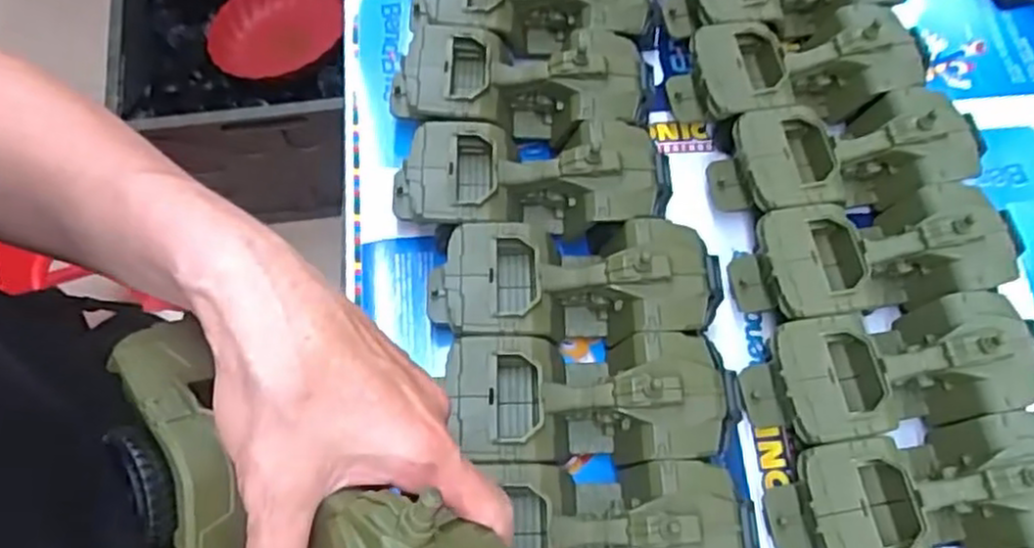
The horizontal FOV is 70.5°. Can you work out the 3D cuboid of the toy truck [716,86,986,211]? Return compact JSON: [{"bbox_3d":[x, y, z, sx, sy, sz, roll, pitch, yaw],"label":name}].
[{"bbox_3d":[0.244,-0.083,0.548,0.194,0.074,0.079,-10,69,-5],"label":"toy truck"}]

